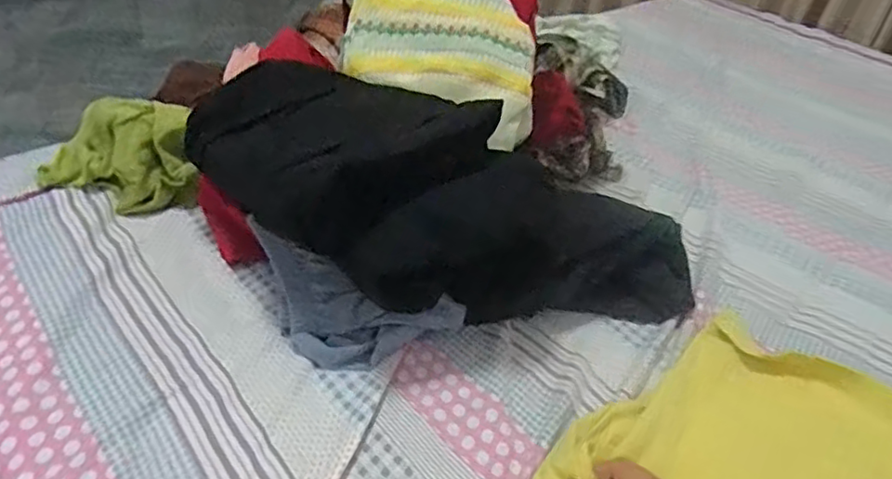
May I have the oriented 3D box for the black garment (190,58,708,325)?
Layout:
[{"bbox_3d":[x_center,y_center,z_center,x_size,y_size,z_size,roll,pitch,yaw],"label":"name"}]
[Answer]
[{"bbox_3d":[0.014,-0.036,0.566,0.483,0.126,0.194,18,39,-9],"label":"black garment"}]

